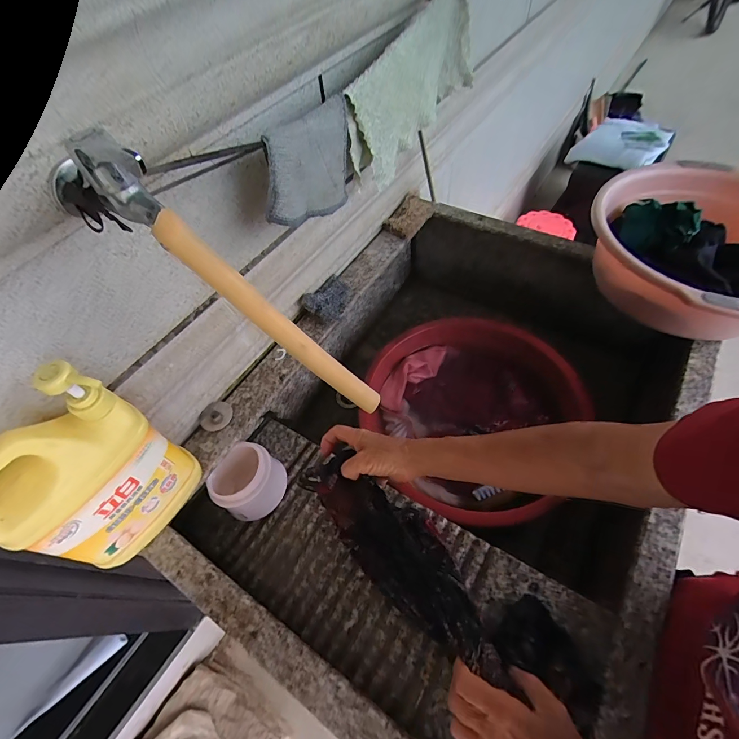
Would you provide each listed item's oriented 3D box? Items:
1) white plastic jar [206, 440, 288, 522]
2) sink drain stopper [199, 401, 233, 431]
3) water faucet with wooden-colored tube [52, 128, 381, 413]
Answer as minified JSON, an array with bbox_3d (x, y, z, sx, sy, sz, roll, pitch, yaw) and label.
[{"bbox_3d":[-0.175,0.167,0.553,0.082,0.082,0.094,31,64,21],"label":"white plastic jar"},{"bbox_3d":[-0.224,0.067,0.543,0.044,0.012,0.045,-2,57,3],"label":"sink drain stopper"},{"bbox_3d":[-0.090,-0.049,0.308,0.047,0.294,0.041,-13,46,44],"label":"water faucet with wooden-colored tube"}]

